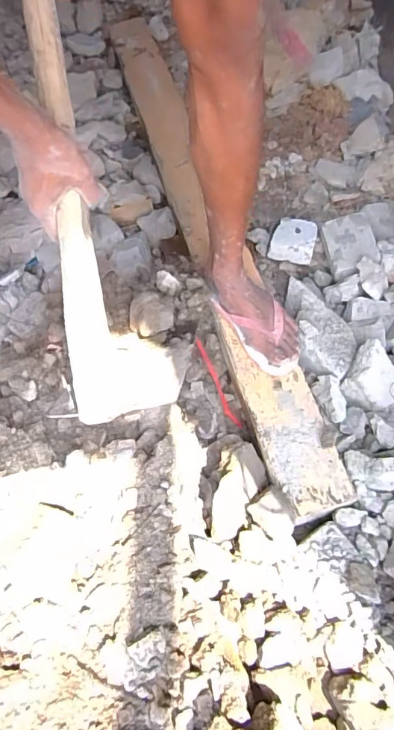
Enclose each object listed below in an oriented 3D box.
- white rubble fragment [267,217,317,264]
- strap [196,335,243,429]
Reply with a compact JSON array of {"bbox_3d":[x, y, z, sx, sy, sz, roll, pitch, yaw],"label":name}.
[{"bbox_3d":[0.221,-0.282,1.049,0.100,0.057,0.100,13,62,4],"label":"white rubble fragment"},{"bbox_3d":[0.038,0.034,0.863,0.018,0.036,0.183,-21,65,-14],"label":"strap"}]

